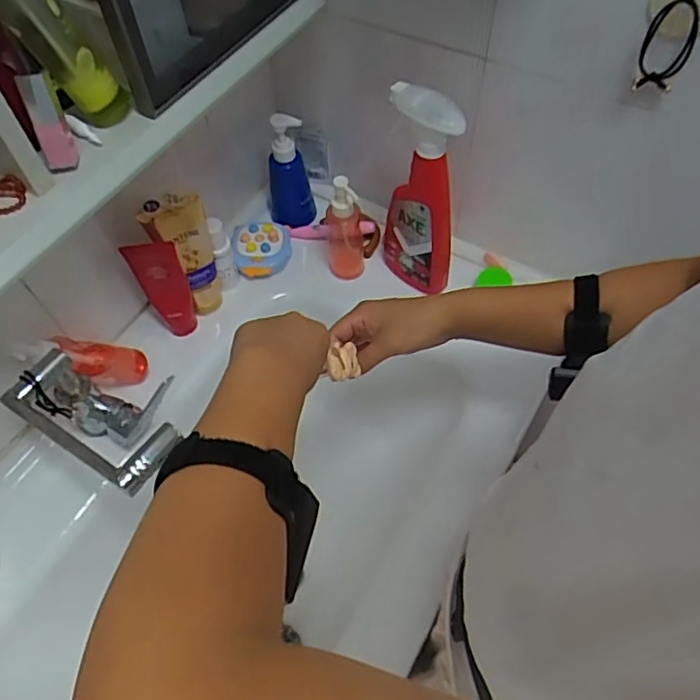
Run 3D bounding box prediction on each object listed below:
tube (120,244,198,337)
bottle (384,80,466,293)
[{"bbox_3d":[-0.224,-0.076,0.727,0.053,0.168,0.029,-23,60,-13],"label":"tube"},{"bbox_3d":[0.083,-0.178,0.714,0.099,0.263,0.047,20,61,14],"label":"bottle"}]

